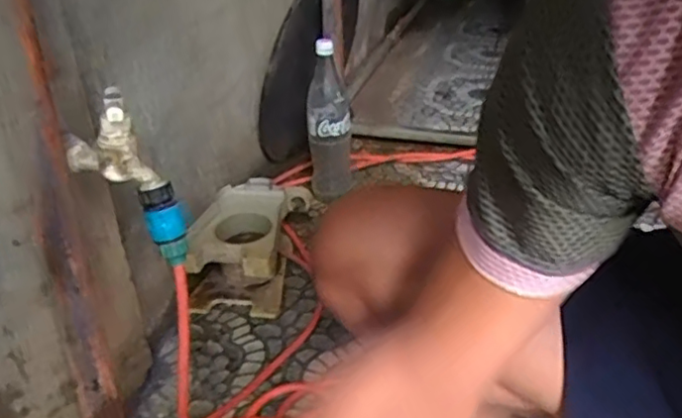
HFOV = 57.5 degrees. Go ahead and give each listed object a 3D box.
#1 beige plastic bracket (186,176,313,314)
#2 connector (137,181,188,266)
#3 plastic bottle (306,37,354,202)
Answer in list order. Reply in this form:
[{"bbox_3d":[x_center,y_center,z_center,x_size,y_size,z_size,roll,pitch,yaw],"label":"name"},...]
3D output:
[{"bbox_3d":[-0.155,0.060,1.084,0.147,0.127,0.253,6,32,12],"label":"beige plastic bracket"},{"bbox_3d":[-0.162,0.014,0.576,0.031,0.074,0.026,-17,34,-24],"label":"connector"},{"bbox_3d":[-0.023,-0.166,1.221,0.084,0.306,0.074,-1,31,1],"label":"plastic bottle"}]

